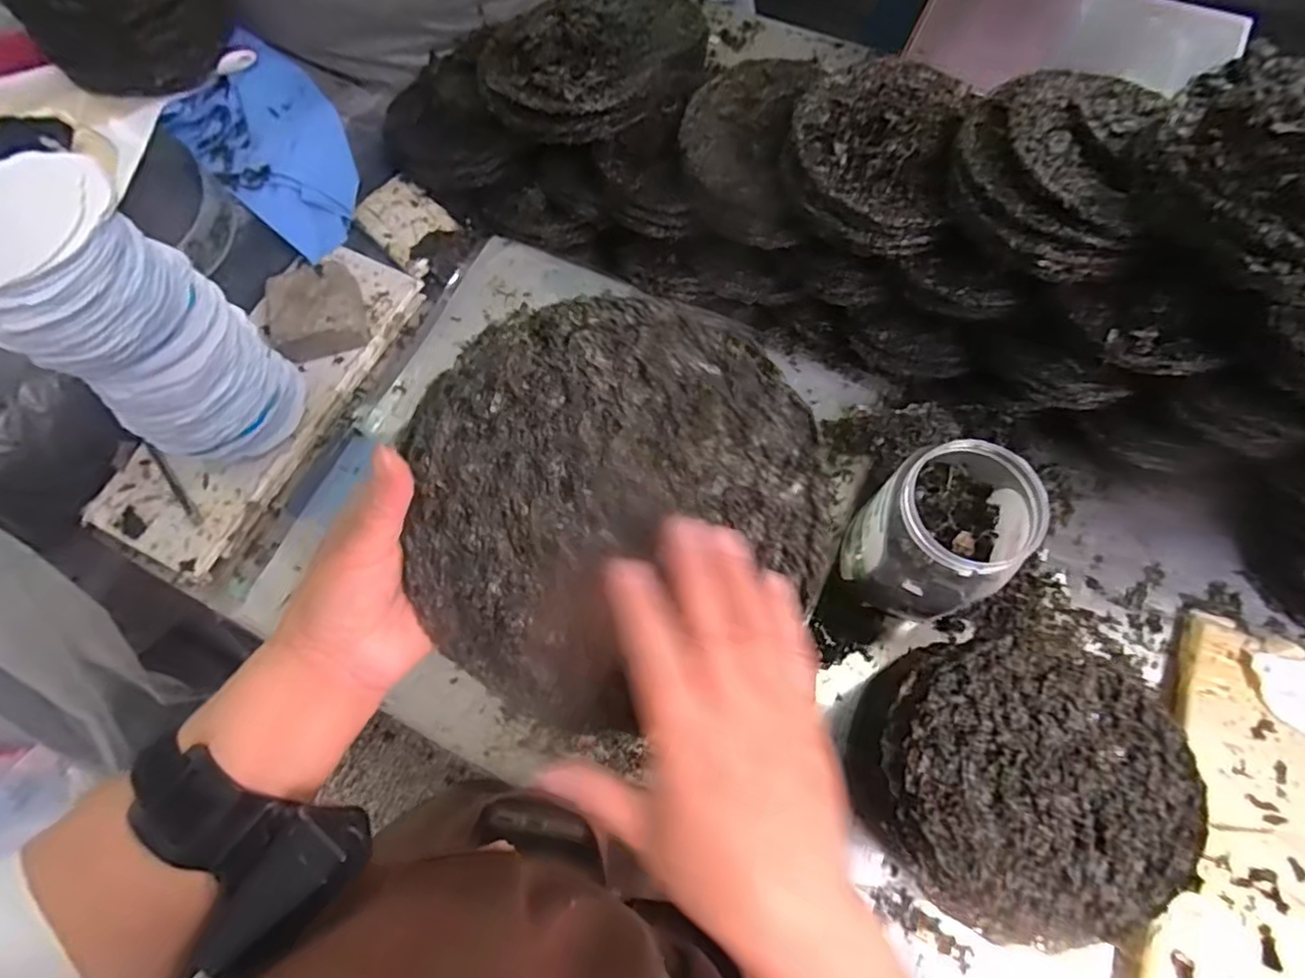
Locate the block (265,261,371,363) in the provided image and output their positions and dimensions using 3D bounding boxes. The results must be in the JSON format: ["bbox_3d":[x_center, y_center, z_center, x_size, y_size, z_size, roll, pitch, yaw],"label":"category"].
[{"bbox_3d":[-0.412,-0.218,0.765,0.106,0.056,0.102,-21,70,-5],"label":"block"}]

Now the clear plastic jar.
[{"bbox_3d":[0.268,0.047,0.590,0.126,0.196,0.140,28,73,12],"label":"clear plastic jar"}]

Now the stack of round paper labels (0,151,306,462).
[{"bbox_3d":[-0.486,-0.150,0.610,0.148,0.286,0.142,-38,73,-11],"label":"stack of round paper labels"}]

